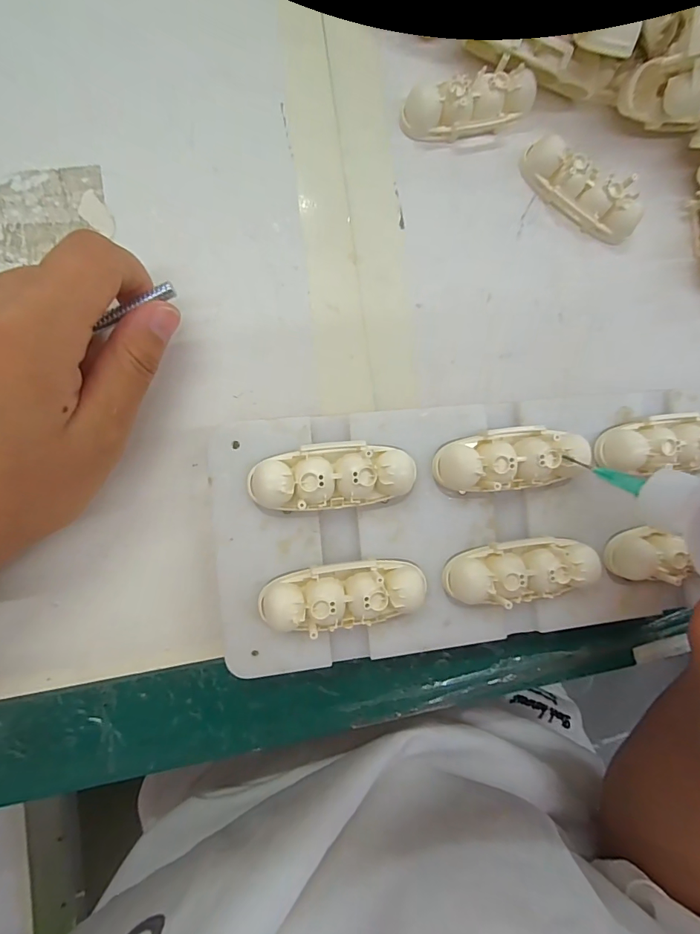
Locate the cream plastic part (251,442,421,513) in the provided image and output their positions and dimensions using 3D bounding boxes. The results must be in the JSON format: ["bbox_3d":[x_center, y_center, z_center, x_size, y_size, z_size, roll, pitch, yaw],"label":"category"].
[{"bbox_3d":[-0.006,0.003,0.167,0.062,0.015,0.024,-4,90,-8],"label":"cream plastic part"}]

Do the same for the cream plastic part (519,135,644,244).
[{"bbox_3d":[0.110,-0.130,0.204,0.062,0.016,0.021,26,86,-7],"label":"cream plastic part"}]

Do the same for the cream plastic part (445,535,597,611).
[{"bbox_3d":[0.070,0.042,0.177,0.060,0.016,0.024,-6,91,-8],"label":"cream plastic part"}]

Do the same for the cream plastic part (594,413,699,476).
[{"bbox_3d":[0.137,-0.010,0.186,0.059,0.016,0.024,-6,91,-8],"label":"cream plastic part"}]

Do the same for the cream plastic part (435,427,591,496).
[{"bbox_3d":[0.066,-0.003,0.177,0.060,0.016,0.024,-5,90,-8],"label":"cream plastic part"}]

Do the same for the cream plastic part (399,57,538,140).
[{"bbox_3d":[0.054,-0.165,0.196,0.059,0.016,0.022,-18,92,-8],"label":"cream plastic part"}]

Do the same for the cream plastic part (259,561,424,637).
[{"bbox_3d":[-0.002,0.049,0.166,0.062,0.016,0.023,-3,90,-8],"label":"cream plastic part"}]

